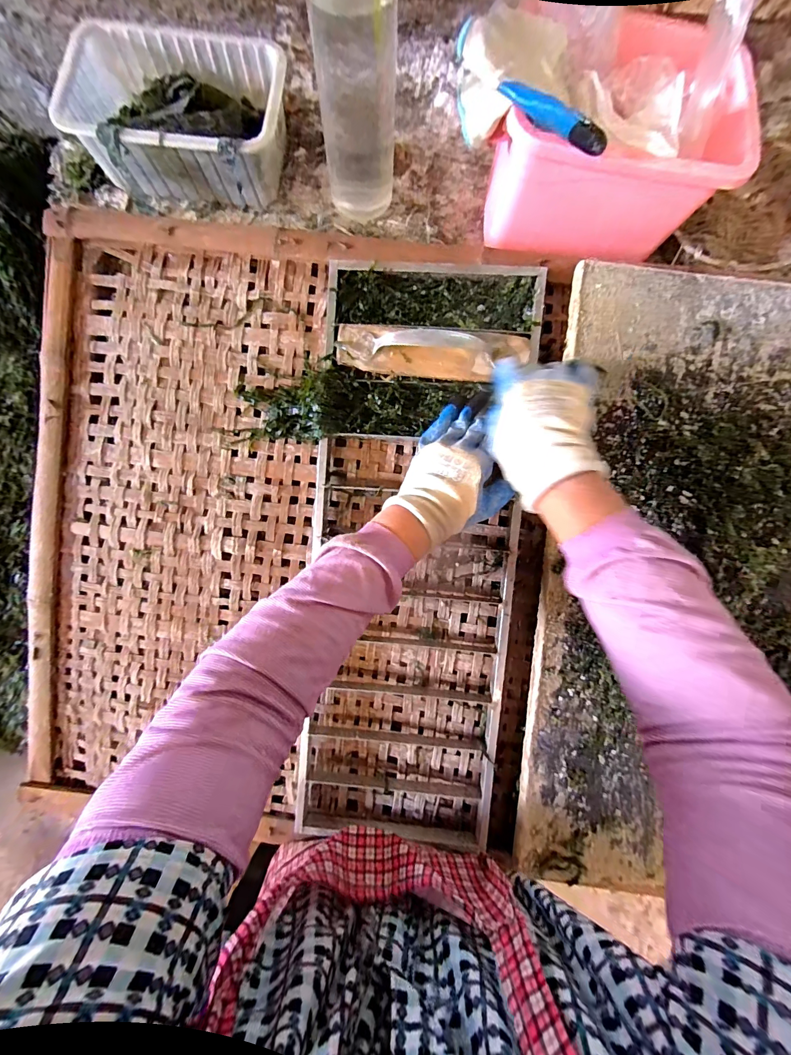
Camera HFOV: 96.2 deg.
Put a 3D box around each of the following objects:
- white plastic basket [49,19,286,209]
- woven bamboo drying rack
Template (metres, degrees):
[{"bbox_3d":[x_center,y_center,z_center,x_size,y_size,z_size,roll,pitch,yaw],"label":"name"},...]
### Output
[{"bbox_3d":[-0.265,-0.517,0.456,0.243,0.084,0.172,5,79,0],"label":"white plastic basket"},{"bbox_3d":[-0.142,0.022,0.452,0.647,0.035,0.753,5,94,2],"label":"woven bamboo drying rack"}]

